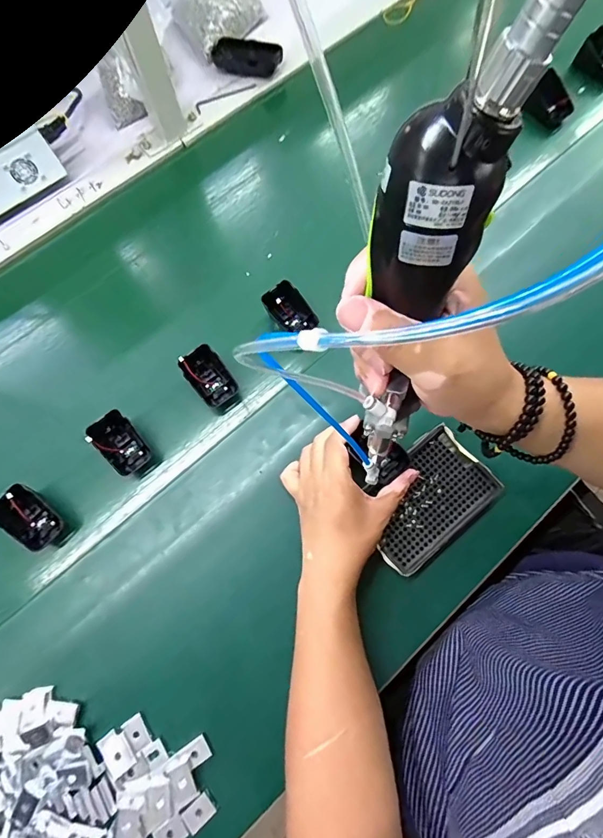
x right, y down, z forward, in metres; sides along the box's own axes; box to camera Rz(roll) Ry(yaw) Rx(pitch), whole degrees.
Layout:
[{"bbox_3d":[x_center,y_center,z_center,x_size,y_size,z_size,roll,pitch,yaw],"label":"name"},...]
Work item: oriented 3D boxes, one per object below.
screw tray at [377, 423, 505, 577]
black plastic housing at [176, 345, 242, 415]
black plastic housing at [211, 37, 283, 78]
[{"bbox_3d":[0.131,0.084,0.425,0.145,0.012,0.092,-40,75,-11],"label":"screw tray"},{"bbox_3d":[-0.107,-0.047,0.476,0.045,0.038,0.066,-39,75,-10],"label":"black plastic housing"},{"bbox_3d":[-0.091,-0.578,0.640,0.114,0.022,0.049,23,74,9],"label":"black plastic housing"}]

